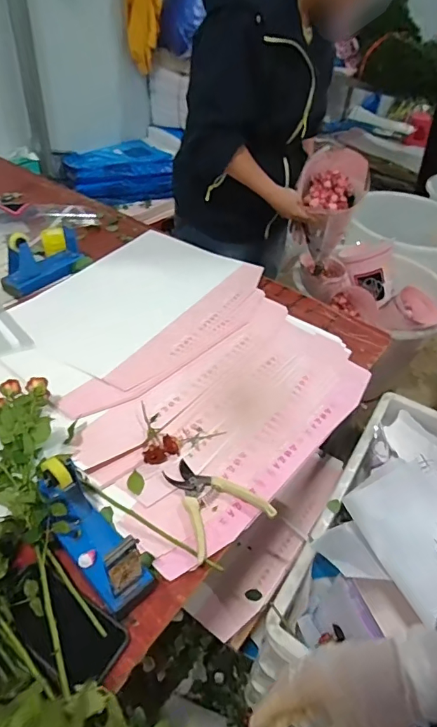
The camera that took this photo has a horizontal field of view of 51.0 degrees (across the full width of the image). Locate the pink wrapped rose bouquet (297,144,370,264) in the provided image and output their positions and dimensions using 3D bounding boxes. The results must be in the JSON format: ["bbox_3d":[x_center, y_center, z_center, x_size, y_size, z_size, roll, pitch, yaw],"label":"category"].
[{"bbox_3d":[0.313,-0.453,1.329,0.136,0.320,0.154,-16,47,-23],"label":"pink wrapped rose bouquet"}]

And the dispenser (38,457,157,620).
[{"bbox_3d":[-0.163,0.204,0.581,0.078,0.115,0.196,-25,52,-31],"label":"dispenser"}]

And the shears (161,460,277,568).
[{"bbox_3d":[-0.014,0.198,0.677,0.130,0.020,0.146,-22,50,-28],"label":"shears"}]

